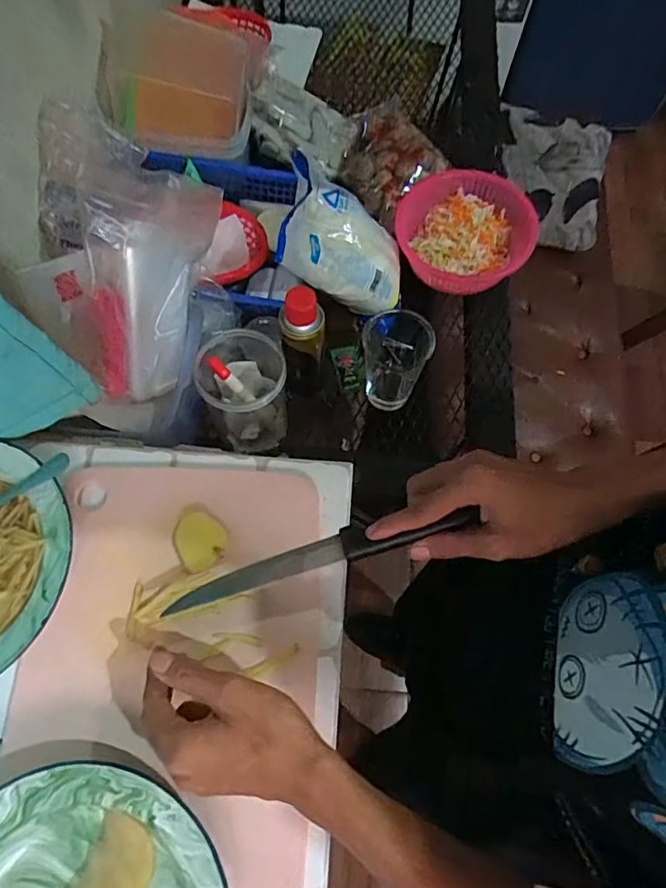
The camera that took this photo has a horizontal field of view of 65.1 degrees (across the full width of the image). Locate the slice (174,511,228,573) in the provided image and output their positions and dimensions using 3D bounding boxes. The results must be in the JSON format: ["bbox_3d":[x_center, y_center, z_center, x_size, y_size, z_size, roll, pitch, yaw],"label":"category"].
[{"bbox_3d":[-0.115,0.083,0.454,0.042,0.009,0.048,-29,71,-11],"label":"slice"}]

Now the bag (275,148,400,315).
[{"bbox_3d":[0.006,-0.254,0.682,0.196,0.070,0.133,16,77,-40],"label":"bag"}]

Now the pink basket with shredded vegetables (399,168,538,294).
[{"bbox_3d":[0.191,-0.305,0.749,0.185,0.081,0.160,-3,69,-2],"label":"pink basket with shredded vegetables"}]

